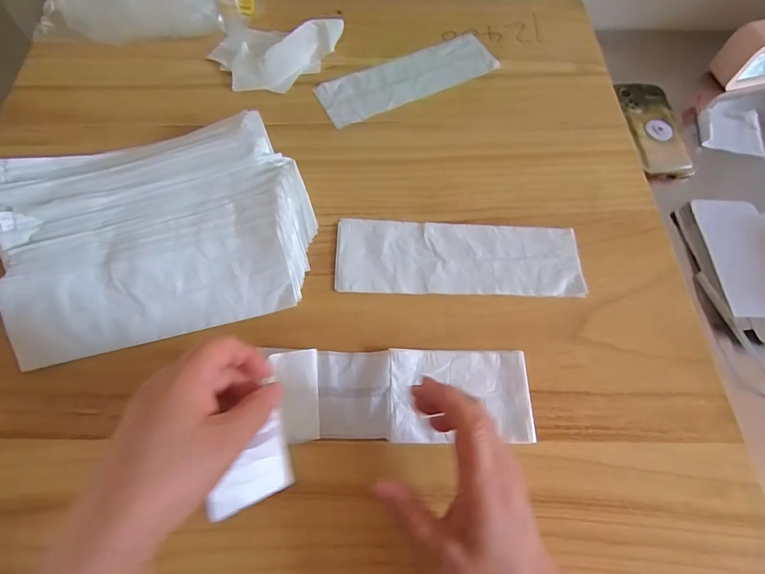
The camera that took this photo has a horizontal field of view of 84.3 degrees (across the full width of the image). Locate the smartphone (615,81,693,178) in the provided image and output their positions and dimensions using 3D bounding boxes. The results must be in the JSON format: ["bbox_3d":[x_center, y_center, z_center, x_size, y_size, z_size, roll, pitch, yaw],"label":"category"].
[{"bbox_3d":[0.375,-0.223,0.583,0.080,0.015,0.164,0,64,-2],"label":"smartphone"}]

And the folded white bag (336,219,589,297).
[{"bbox_3d":[0.078,-0.032,0.437,0.248,0.007,0.081,2,66,-2],"label":"folded white bag"}]

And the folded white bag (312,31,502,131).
[{"bbox_3d":[0.035,-0.276,0.551,0.244,0.005,0.078,-26,69,-13],"label":"folded white bag"}]

